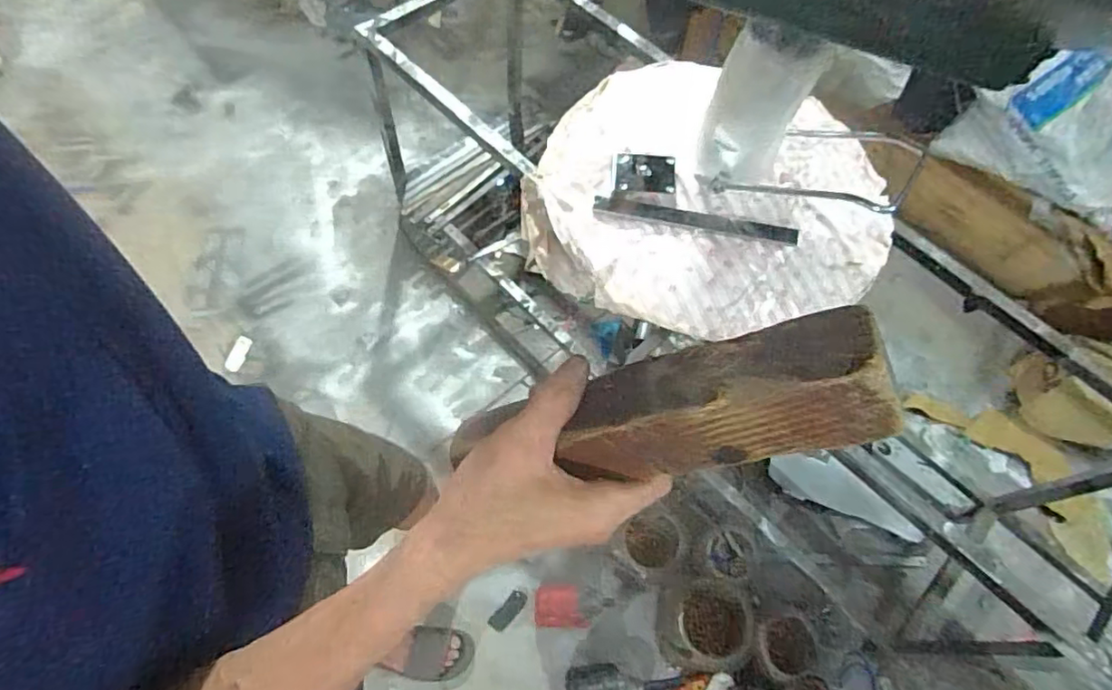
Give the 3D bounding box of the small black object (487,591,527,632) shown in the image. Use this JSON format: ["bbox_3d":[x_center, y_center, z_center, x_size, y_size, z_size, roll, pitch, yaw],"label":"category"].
[{"bbox_3d":[-0.105,0.592,1.331,0.040,0.009,0.098,38,67,14],"label":"small black object"}]

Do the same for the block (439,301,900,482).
[{"bbox_3d":[0.047,0.034,0.305,0.217,0.040,0.054,-15,59,28],"label":"block"}]

